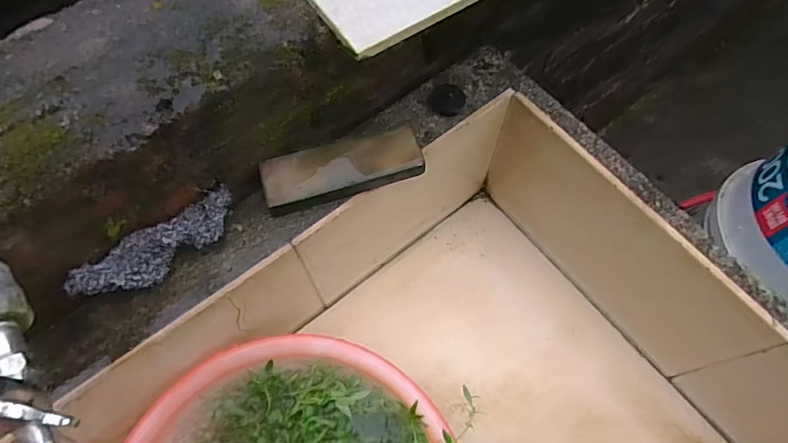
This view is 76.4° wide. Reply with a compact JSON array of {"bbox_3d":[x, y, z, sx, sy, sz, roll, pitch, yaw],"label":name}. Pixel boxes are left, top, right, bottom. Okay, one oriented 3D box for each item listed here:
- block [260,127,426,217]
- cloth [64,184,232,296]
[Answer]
[{"bbox_3d":[-0.048,-0.050,0.467,0.146,0.019,0.052,-17,66,-7],"label":"block"},{"bbox_3d":[-0.197,0.023,0.425,0.140,0.012,0.042,-36,106,-25],"label":"cloth"}]

